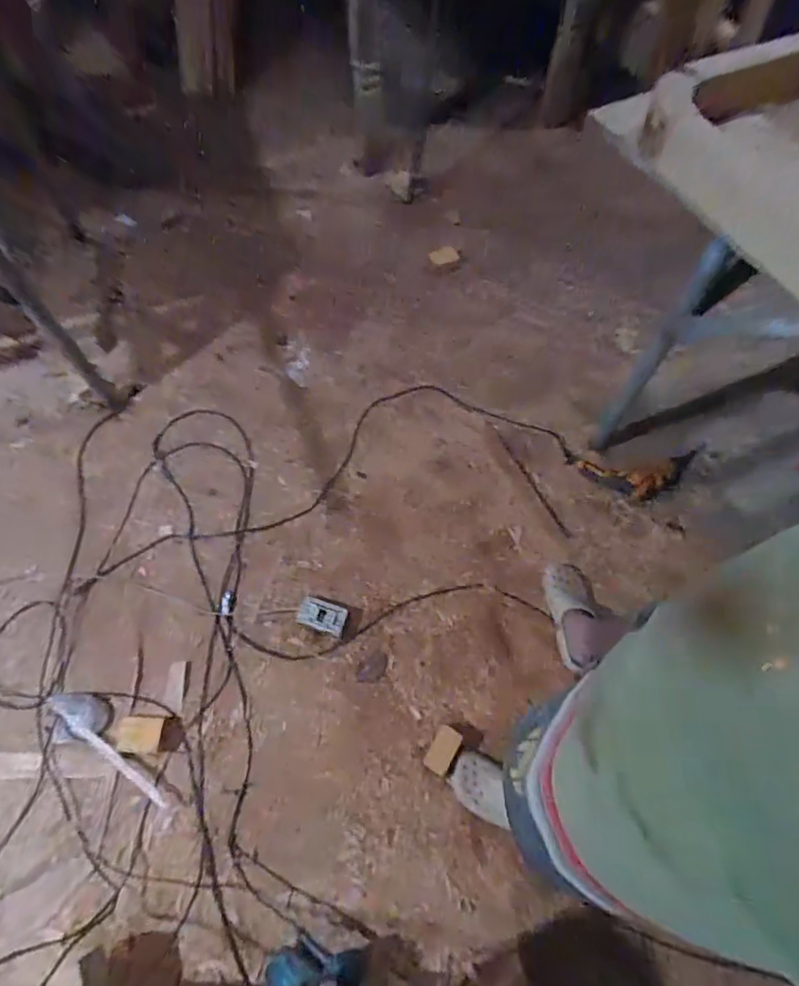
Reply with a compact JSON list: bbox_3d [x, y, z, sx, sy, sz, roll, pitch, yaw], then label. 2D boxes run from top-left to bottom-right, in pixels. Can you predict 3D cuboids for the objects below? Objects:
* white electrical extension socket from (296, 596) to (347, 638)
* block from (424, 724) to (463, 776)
[{"bbox_3d":[-0.203,0.318,1.363,0.128,0.036,0.081,18,65,5],"label":"white electrical extension socket"},{"bbox_3d":[0.104,0.606,1.237,0.059,0.020,0.099,28,66,9],"label":"block"}]

